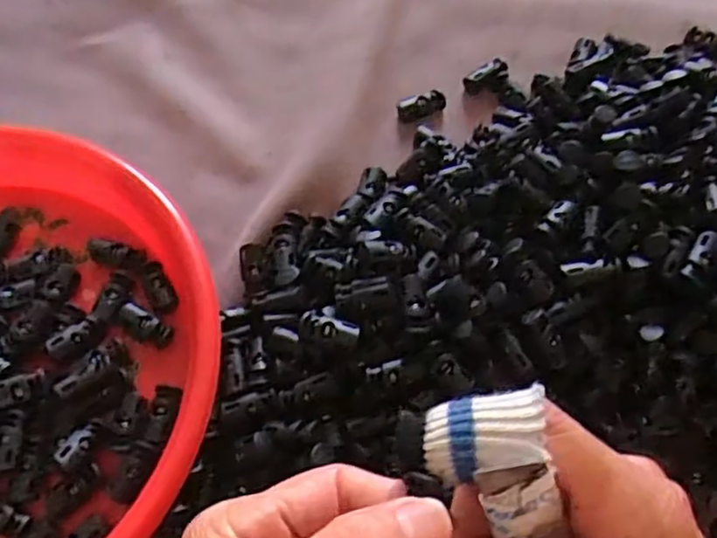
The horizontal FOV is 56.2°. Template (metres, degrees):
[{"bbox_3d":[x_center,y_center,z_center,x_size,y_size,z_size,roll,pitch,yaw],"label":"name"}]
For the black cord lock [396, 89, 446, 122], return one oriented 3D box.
[{"bbox_3d":[0.037,-0.095,0.389,0.028,0.007,0.012,-17,67,-7],"label":"black cord lock"}]

